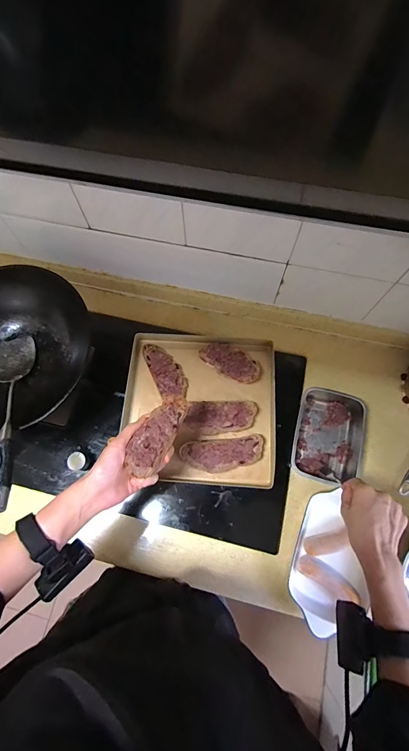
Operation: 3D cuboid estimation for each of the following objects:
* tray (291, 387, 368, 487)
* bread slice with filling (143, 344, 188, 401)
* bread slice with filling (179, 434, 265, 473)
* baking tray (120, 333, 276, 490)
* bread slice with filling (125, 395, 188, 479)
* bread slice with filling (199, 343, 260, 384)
[{"bbox_3d":[0.252,0.119,0.659,0.133,0.059,0.193,15,72,6],"label":"tray"},{"bbox_3d":[-0.077,-0.011,0.639,0.057,0.030,0.130,-26,73,-8],"label":"bread slice with filling"},{"bbox_3d":[0.034,0.141,0.576,0.147,0.026,0.054,-6,71,-1],"label":"bread slice with filling"},{"bbox_3d":[-0.010,0.053,0.619,0.282,0.046,0.287,4,71,2],"label":"baking tray"},{"bbox_3d":[-0.066,0.082,0.465,0.047,0.017,0.127,24,58,9],"label":"bread slice with filling"},{"bbox_3d":[0.051,-0.027,0.628,0.117,0.018,0.062,31,68,16],"label":"bread slice with filling"}]

